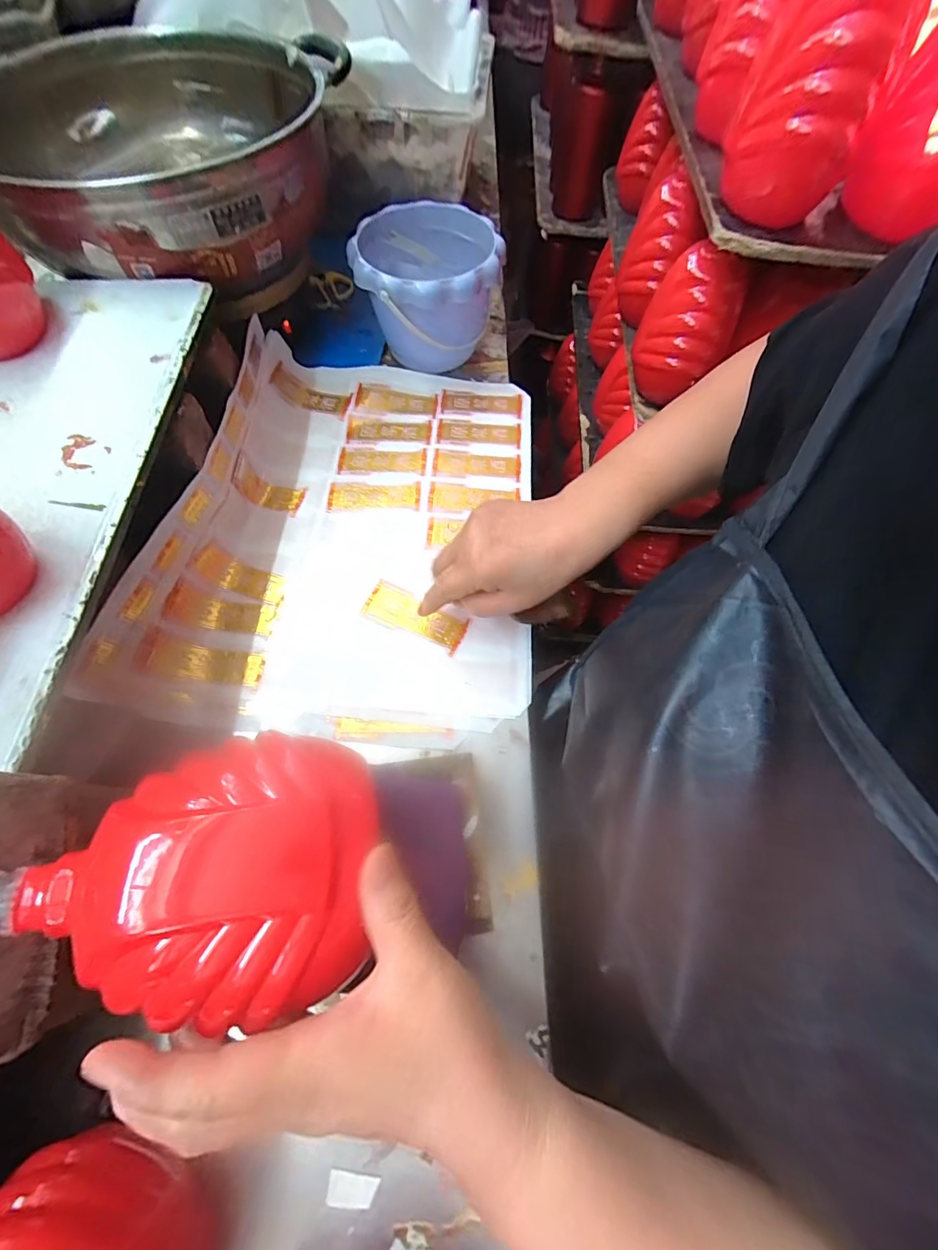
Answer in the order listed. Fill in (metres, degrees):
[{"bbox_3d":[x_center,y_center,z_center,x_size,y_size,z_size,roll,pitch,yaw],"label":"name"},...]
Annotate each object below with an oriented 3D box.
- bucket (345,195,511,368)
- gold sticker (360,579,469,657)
[{"bbox_3d":[-0.050,-0.377,0.528,0.152,0.117,0.162,1,65,-3],"label":"bucket"},{"bbox_3d":[-0.048,-0.008,0.412,0.094,0.004,0.039,24,66,10],"label":"gold sticker"}]

